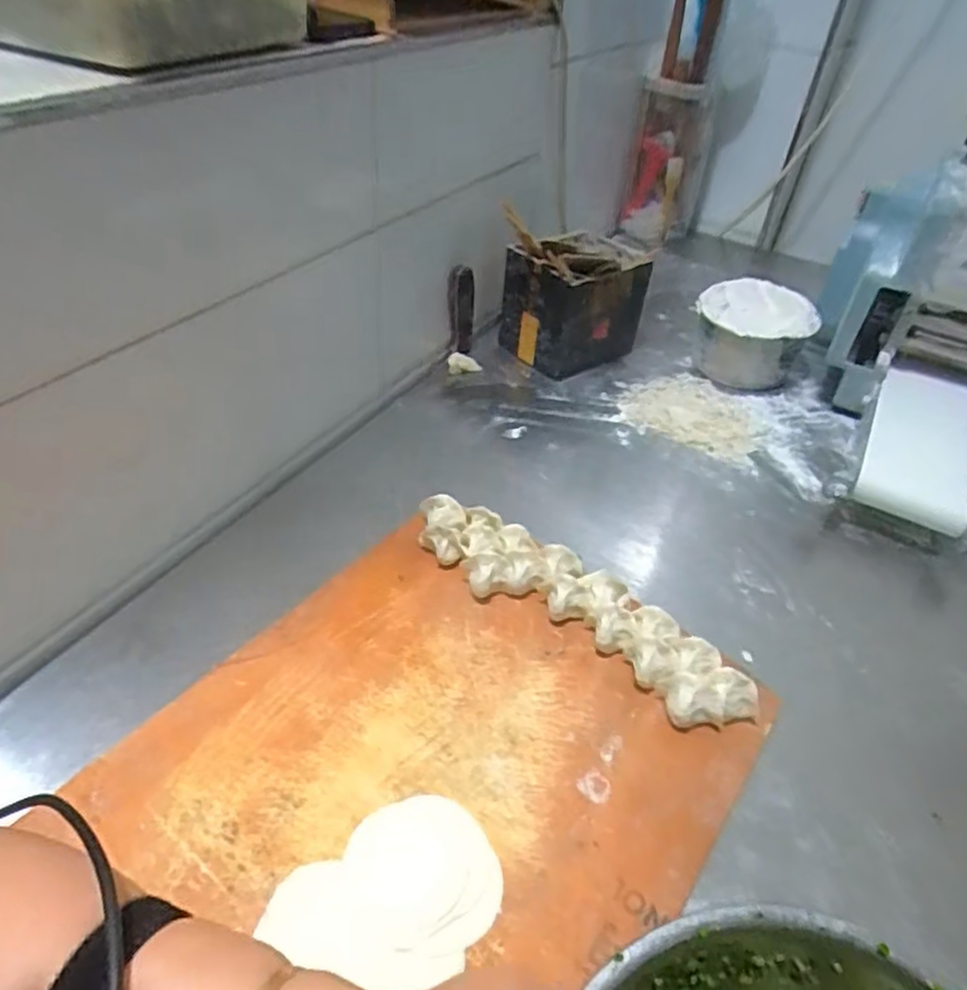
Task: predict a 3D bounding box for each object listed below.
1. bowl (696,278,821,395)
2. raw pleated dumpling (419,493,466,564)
[{"bbox_3d":[0.367,-0.221,0.930,0.141,0.100,0.140,3,42,-3],"label":"bowl"},{"bbox_3d":[-0.039,0.034,0.630,0.042,0.038,0.062,3,42,-3],"label":"raw pleated dumpling"}]

